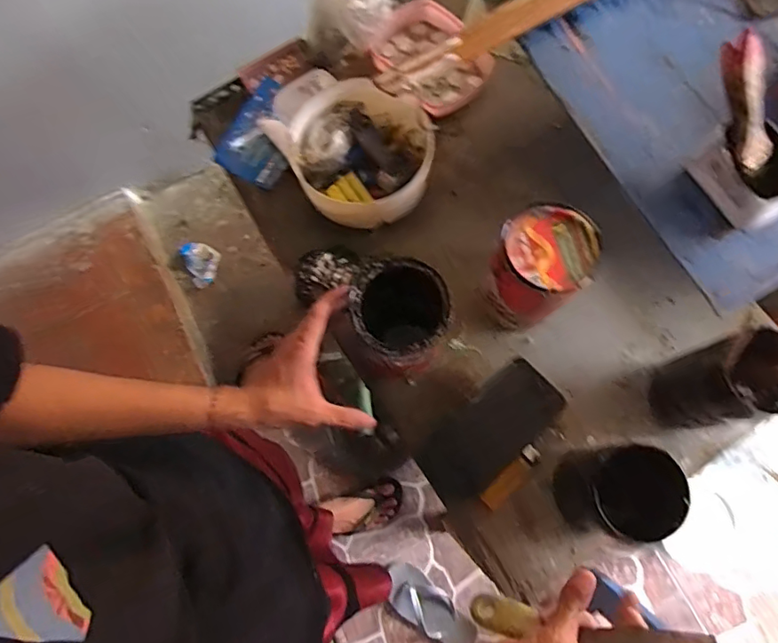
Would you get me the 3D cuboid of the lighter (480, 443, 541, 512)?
[{"bbox_3d":[0.140,0.179,0.597,0.023,0.009,0.086,42,93,12],"label":"lighter"}]

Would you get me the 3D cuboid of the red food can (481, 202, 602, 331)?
[{"bbox_3d":[0.162,-0.054,0.584,0.095,0.134,0.104,-1,75,3],"label":"red food can"}]

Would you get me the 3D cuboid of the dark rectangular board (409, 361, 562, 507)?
[{"bbox_3d":[0.114,0.132,0.605,0.080,0.010,0.183,46,103,13],"label":"dark rectangular board"}]

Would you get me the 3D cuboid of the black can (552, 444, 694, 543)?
[{"bbox_3d":[0.227,0.172,0.524,0.084,0.116,0.085,-1,75,3],"label":"black can"}]

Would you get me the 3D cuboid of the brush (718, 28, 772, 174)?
[{"bbox_3d":[0.320,-0.194,0.467,0.021,0.022,0.118,-29,113,-7],"label":"brush"}]

